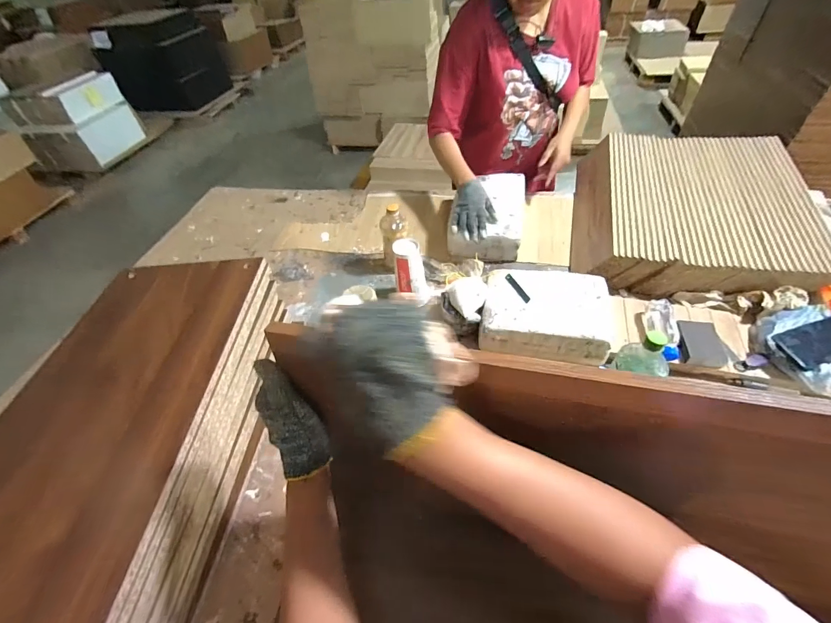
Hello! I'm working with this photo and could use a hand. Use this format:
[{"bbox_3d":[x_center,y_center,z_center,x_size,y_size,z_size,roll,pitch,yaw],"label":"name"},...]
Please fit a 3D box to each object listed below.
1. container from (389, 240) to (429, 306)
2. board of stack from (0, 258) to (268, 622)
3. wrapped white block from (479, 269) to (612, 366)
[{"bbox_3d":[-0.012,-0.093,0.889,0.073,0.154,0.066,0,49,7],"label":"container"},{"bbox_3d":[-0.474,0.160,0.548,0.319,0.025,0.664,-4,49,4],"label":"board of stack"},{"bbox_3d":[0.282,0.003,0.818,0.260,0.079,0.201,4,50,10],"label":"wrapped white block"}]

